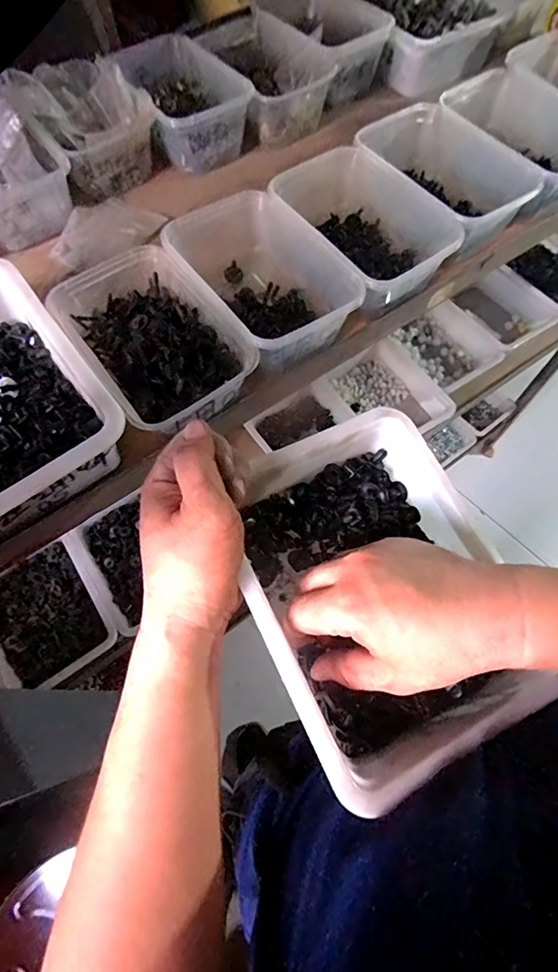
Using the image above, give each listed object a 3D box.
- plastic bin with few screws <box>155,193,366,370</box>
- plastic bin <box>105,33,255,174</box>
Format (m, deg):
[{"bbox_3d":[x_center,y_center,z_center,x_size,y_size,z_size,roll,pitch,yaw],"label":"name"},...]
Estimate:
[{"bbox_3d":[-0.017,-0.183,0.417,0.114,0.065,0.164,-34,70,-14],"label":"plastic bin with few screws"},{"bbox_3d":[-0.113,-0.450,0.539,0.110,0.062,0.157,-32,69,-14],"label":"plastic bin"}]

